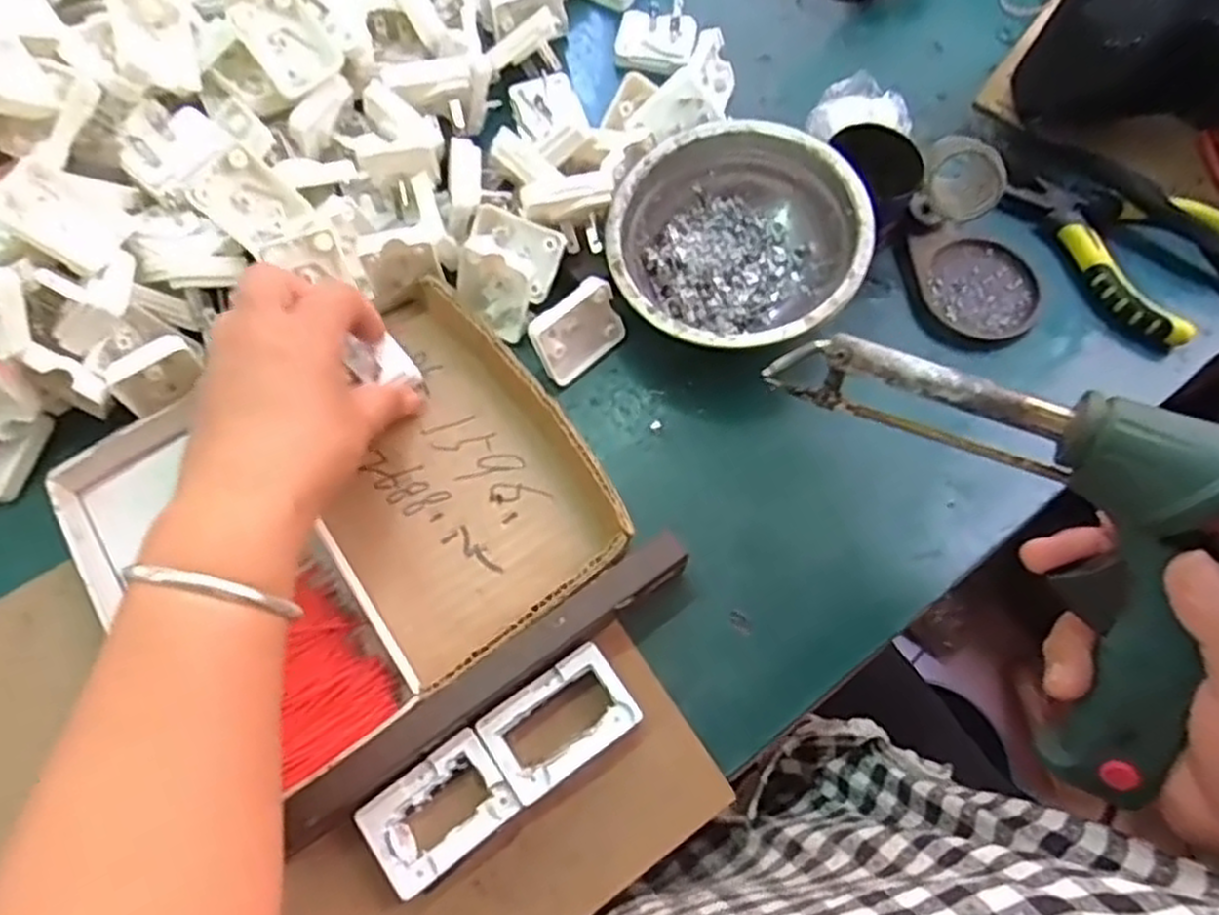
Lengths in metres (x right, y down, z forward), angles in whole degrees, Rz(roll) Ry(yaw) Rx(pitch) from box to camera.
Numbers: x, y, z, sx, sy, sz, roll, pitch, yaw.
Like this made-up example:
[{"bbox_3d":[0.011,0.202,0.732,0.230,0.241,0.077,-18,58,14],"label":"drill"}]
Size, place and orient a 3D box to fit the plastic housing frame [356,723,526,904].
[{"bbox_3d":[-0.069,0.144,0.313,0.056,0.014,0.040,-35,72,-13],"label":"plastic housing frame"}]

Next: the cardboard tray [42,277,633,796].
[{"bbox_3d":[-0.121,0.027,0.356,0.209,0.025,0.183,-34,72,-12],"label":"cardboard tray"}]

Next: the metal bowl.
[{"bbox_3d":[0.063,-0.107,0.397,0.123,0.053,0.120,0,68,0],"label":"metal bowl"}]

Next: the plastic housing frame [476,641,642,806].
[{"bbox_3d":[-0.021,0.113,0.328,0.060,0.016,0.040,-34,72,-12],"label":"plastic housing frame"}]

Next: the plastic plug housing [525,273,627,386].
[{"bbox_3d":[-0.016,-0.063,0.391,0.049,0.041,0.015,-43,44,-18],"label":"plastic plug housing"}]

